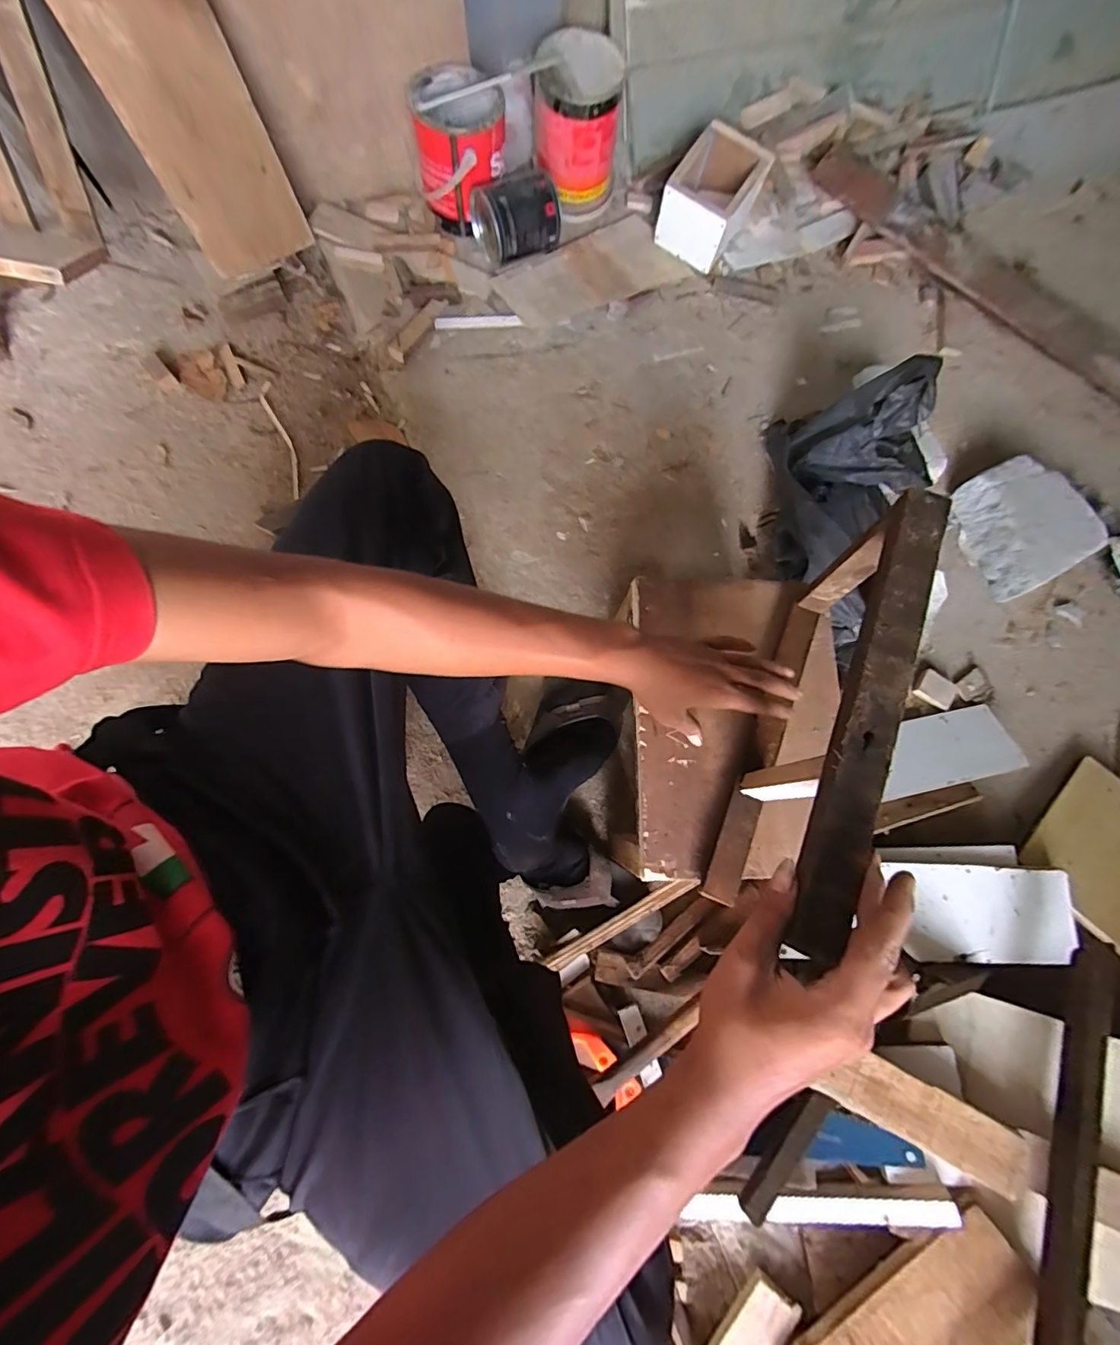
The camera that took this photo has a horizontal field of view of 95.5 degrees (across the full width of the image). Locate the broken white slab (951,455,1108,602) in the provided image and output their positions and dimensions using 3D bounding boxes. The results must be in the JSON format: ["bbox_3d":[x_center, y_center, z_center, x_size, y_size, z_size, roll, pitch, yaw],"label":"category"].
[{"bbox_3d":[0.770,-0.245,0.842,0.179,0.067,0.205,-20,79,-9],"label":"broken white slab"}]

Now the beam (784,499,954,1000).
[{"bbox_3d":[0.204,0.020,0.333,0.035,0.018,0.334,22,76,4],"label":"beam"}]

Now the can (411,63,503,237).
[{"bbox_3d":[-0.170,-0.890,0.876,0.148,0.144,0.156,0,78,-5],"label":"can"}]

